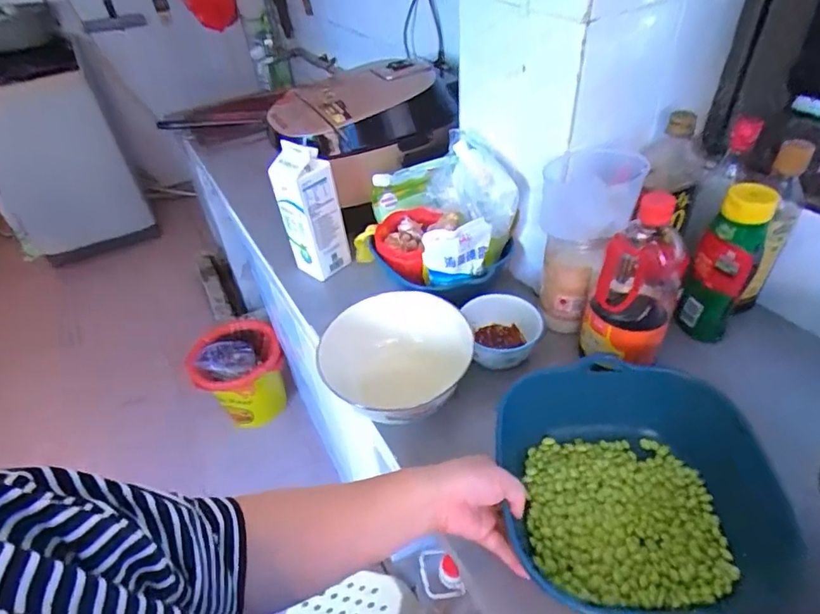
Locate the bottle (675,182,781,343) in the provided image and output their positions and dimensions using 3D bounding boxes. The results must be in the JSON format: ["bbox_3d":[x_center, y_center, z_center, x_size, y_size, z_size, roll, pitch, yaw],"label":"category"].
[{"bbox_3d":[0.413,-0.051,0.661,0.068,0.218,0.050,21,49,26],"label":"bottle"}]

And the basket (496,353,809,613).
[{"bbox_3d":[0.230,0.177,0.505,0.255,0.096,0.232,0,43,6],"label":"basket"}]

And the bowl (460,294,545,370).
[{"bbox_3d":[0.137,0.039,0.713,0.107,0.063,0.106,-3,43,3],"label":"bowl"}]

